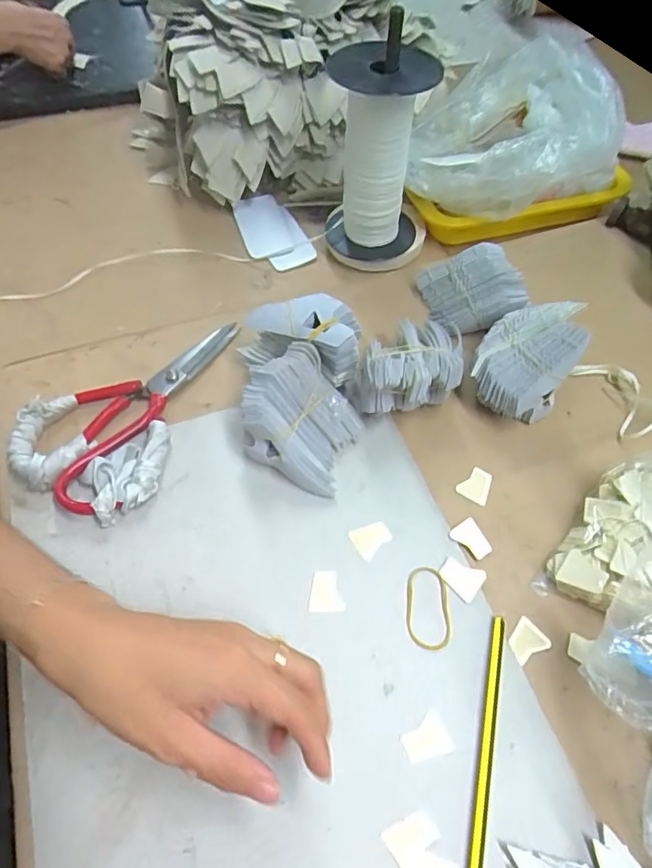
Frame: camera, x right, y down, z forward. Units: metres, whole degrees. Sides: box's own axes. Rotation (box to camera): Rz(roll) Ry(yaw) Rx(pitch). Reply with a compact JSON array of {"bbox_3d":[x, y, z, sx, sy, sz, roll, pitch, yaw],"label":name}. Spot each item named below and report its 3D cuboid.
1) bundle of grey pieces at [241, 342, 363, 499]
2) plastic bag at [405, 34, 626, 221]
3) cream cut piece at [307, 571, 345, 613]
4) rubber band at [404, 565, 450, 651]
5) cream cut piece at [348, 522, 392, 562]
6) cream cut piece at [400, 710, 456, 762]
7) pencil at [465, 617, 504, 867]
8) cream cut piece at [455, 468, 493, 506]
[{"bbox_3d":[-0.021,-0.014,0.409,0.088,0.055,0.091,18,60,11],"label":"bundle of grey pieces"},{"bbox_3d":[0.207,-0.327,0.579,0.216,0.094,0.202,7,59,4],"label":"plastic bag"},{"bbox_3d":[0.000,0.109,0.365,0.023,0.004,0.027,-3,59,-2],"label":"cream cut piece"},{"bbox_3d":[0.070,0.119,0.363,0.029,0.004,0.054,3,62,-2],"label":"rubber band"},{"bbox_3d":[0.033,0.075,0.384,0.028,0.004,0.025,-29,63,-16],"label":"cream cut piece"},{"bbox_3d":[0.060,0.185,0.321,0.028,0.004,0.023,-18,60,-11],"label":"cream cut piece"},{"bbox_3d":[0.096,0.195,0.315,0.011,0.005,0.163,13,59,8],"label":"pencil"},{"bbox_3d":[0.117,0.039,0.411,0.024,0.004,0.028,26,62,15],"label":"cream cut piece"}]

